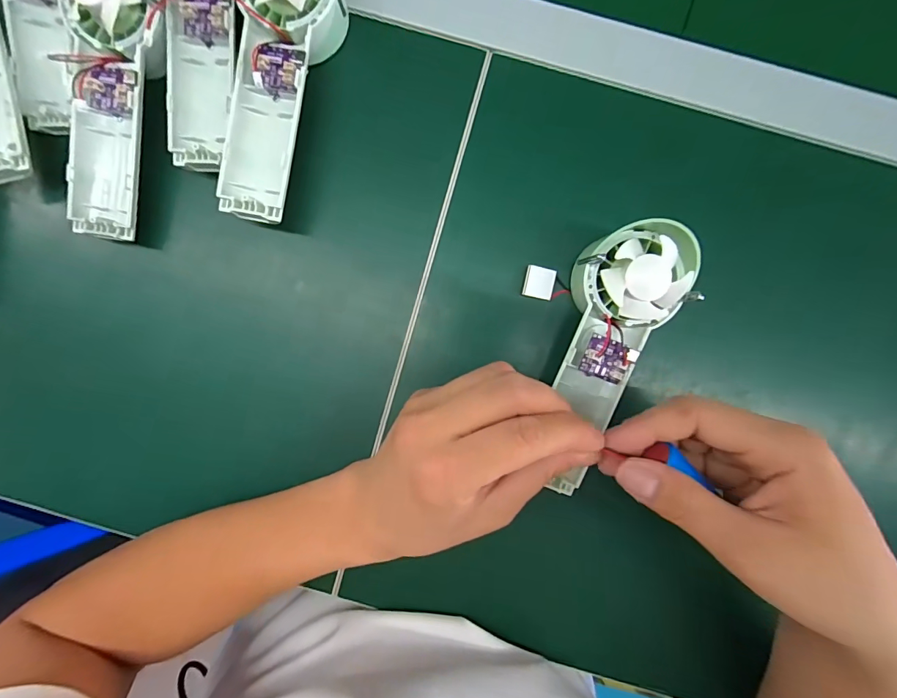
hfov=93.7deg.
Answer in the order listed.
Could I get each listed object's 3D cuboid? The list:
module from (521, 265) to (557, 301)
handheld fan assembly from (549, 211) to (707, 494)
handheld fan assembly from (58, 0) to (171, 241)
[{"bbox_3d":[0.061,-0.044,0.282,0.022,0.004,0.020,8,102,-21],"label":"module"},{"bbox_3d":[0.096,0.007,0.263,0.063,0.024,0.170,16,105,1],"label":"handheld fan assembly"},{"bbox_3d":[-0.217,-0.162,0.271,0.060,0.029,0.171,14,103,1],"label":"handheld fan assembly"}]

